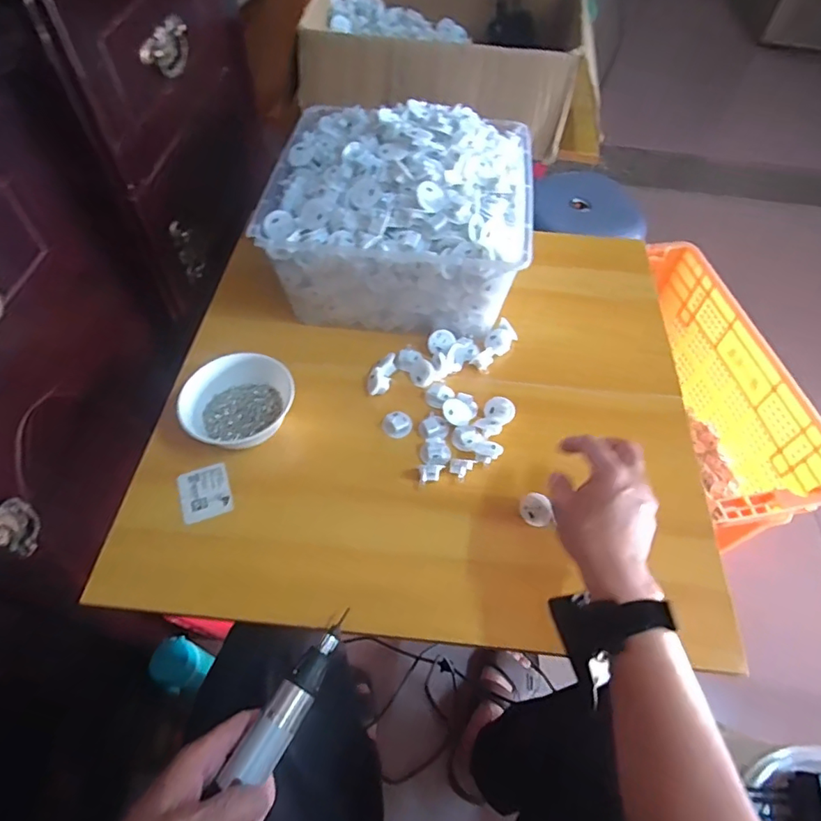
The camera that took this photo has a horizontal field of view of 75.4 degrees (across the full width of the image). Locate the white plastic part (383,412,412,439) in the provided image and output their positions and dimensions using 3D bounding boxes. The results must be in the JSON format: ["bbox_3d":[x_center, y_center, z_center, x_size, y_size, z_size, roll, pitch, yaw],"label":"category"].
[{"bbox_3d":[-0.015,0.016,0.605,0.032,0.011,0.031,2,56,-1],"label":"white plastic part"}]

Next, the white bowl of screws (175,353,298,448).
[{"bbox_3d":[-0.189,-0.005,0.586,0.110,0.066,0.110,1,56,-2],"label":"white bowl of screws"}]

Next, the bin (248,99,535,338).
[{"bbox_3d":[-0.014,-0.247,0.681,0.304,0.205,0.257,7,56,2],"label":"bin"}]

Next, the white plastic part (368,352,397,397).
[{"bbox_3d":[-0.033,-0.043,0.636,0.024,0.017,0.056,21,73,11],"label":"white plastic part"}]

